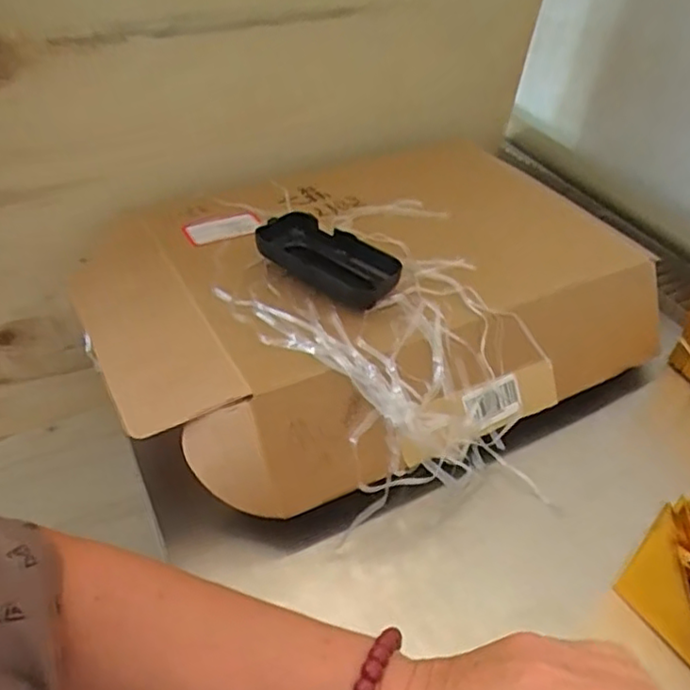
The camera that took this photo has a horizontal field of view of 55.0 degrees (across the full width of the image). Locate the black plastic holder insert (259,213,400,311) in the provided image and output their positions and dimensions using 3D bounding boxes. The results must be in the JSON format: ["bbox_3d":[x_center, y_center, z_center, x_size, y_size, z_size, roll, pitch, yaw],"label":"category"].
[{"bbox_3d":[-0.012,-0.066,0.499,0.110,0.026,0.063,25,46,24],"label":"black plastic holder insert"}]

